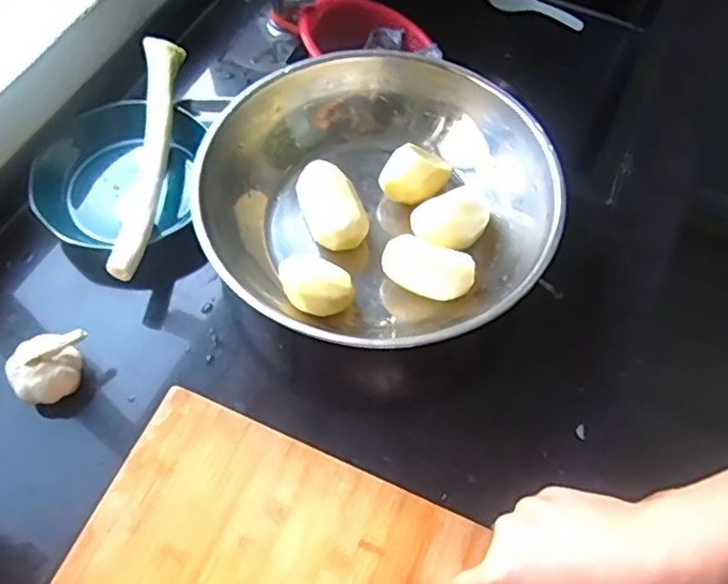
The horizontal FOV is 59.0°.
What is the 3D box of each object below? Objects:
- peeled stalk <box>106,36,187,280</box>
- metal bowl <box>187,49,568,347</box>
[{"bbox_3d":[-0.197,-0.129,0.588,0.033,0.025,0.262,-1,61,-2],"label":"peeled stalk"},{"bbox_3d":[0.013,-0.079,0.578,0.297,0.080,0.295,0,61,-1],"label":"metal bowl"}]

